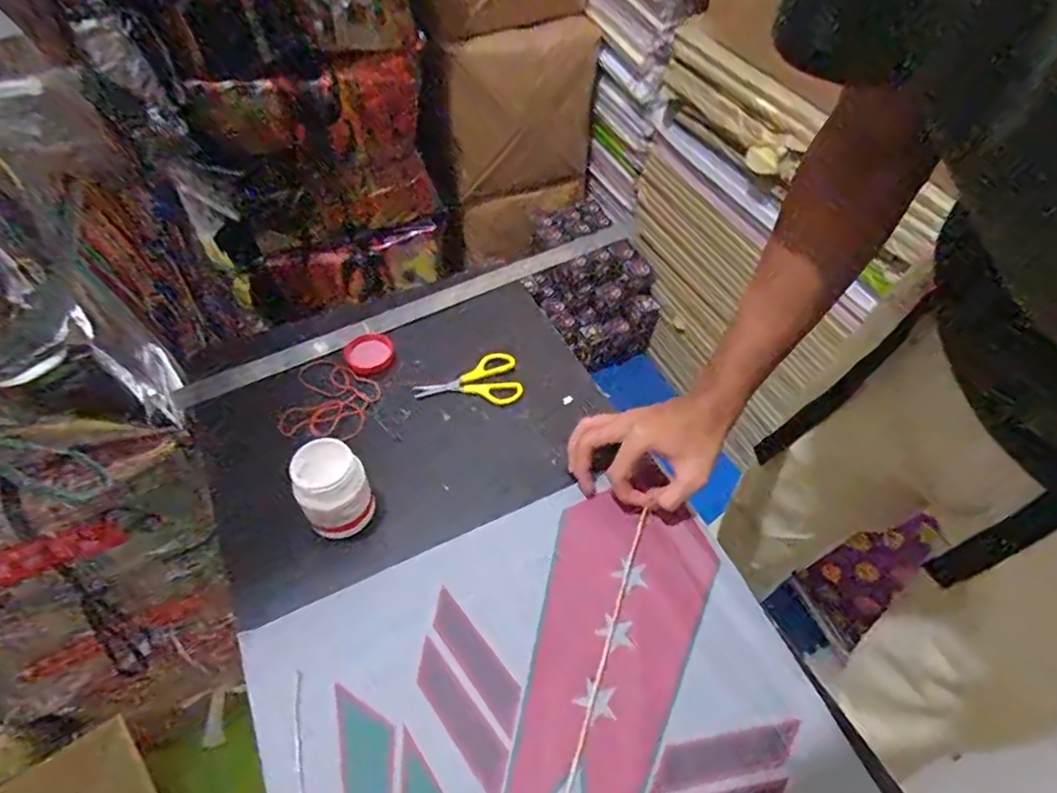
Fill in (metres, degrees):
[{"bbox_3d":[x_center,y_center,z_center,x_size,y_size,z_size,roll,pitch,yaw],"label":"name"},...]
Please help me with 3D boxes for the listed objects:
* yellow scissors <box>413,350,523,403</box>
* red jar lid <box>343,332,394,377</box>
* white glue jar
[{"bbox_3d":[-0.067,-0.017,0.646,0.113,0.014,0.060,-6,52,-5],"label":"yellow scissors"},{"bbox_3d":[-0.180,-0.049,0.662,0.055,0.008,0.055,0,52,0],"label":"red jar lid"},{"bbox_3d":[-0.169,0.081,0.506,0.055,0.080,0.048,-29,57,-21],"label":"white glue jar"}]

